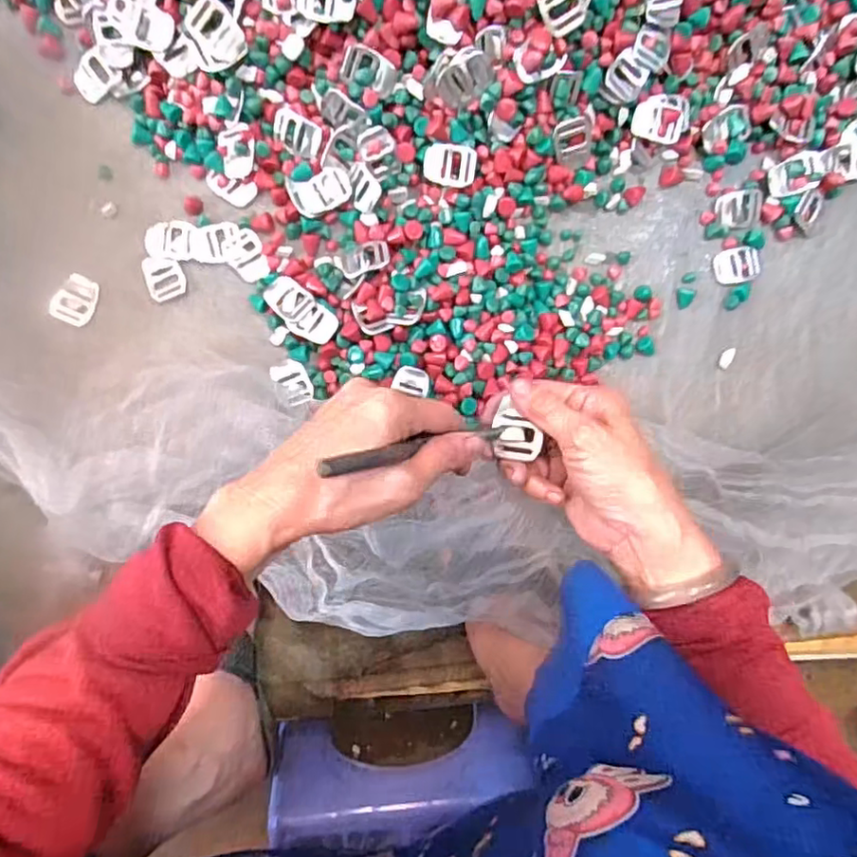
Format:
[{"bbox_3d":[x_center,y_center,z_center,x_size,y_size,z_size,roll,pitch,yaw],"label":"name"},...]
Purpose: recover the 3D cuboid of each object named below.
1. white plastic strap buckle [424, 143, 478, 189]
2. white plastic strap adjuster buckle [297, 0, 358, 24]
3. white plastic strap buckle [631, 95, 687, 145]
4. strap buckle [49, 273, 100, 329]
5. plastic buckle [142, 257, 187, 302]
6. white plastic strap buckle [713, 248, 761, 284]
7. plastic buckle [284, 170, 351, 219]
[{"bbox_3d":[0.017,-0.203,0.466,0.040,0.004,0.029,9,113,6],"label":"white plastic strap buckle"},{"bbox_3d":[-0.070,-0.297,0.418,0.040,0.005,0.028,10,107,-6],"label":"white plastic strap adjuster buckle"},{"bbox_3d":[0.182,-0.245,0.475,0.041,0.013,0.039,0,98,-2],"label":"white plastic strap buckle"},{"bbox_3d":[-0.281,-0.103,0.481,0.029,0.011,0.038,25,96,-5],"label":"strap buckle"},{"bbox_3d":[-0.211,-0.121,0.482,0.029,0.005,0.036,-20,98,1],"label":"plastic buckle"},{"bbox_3d":[0.258,-0.135,0.502,0.040,0.004,0.028,-6,98,-1],"label":"white plastic strap buckle"},{"bbox_3d":[-0.084,-0.184,0.472,0.048,0.007,0.030,-14,98,0],"label":"plastic buckle"}]

